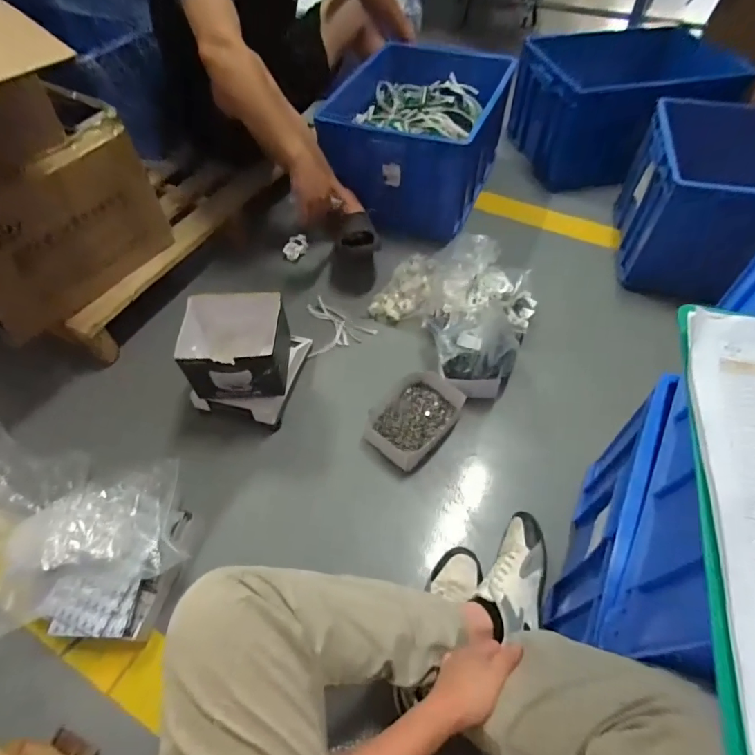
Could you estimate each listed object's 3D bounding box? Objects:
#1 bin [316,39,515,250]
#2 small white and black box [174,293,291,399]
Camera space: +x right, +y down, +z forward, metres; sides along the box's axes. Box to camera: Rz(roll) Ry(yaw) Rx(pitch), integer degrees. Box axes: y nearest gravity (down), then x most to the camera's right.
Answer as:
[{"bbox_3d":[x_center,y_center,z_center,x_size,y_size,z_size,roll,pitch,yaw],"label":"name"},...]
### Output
[{"bbox_3d":[0.108,-0.697,1.327,0.446,0.280,0.572,15,56,12],"label":"bin"},{"bbox_3d":[-0.265,-0.059,0.860,0.178,0.130,0.152,-1,54,0],"label":"small white and black box"}]

